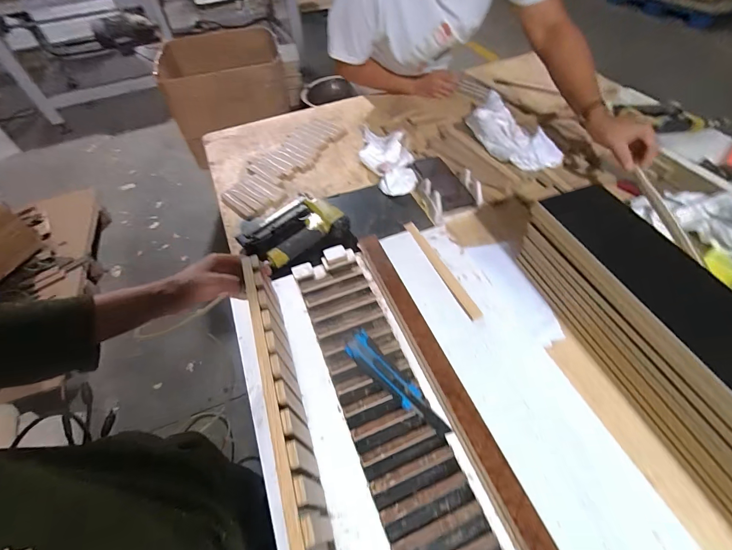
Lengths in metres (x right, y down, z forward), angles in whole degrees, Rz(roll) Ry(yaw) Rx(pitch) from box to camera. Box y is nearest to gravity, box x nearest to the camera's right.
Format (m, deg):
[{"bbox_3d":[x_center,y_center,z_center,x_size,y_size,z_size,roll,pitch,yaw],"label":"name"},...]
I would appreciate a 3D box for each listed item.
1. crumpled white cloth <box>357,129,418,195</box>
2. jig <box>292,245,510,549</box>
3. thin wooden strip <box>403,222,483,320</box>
[{"bbox_3d":[0.050,-0.293,0.811,0.126,0.063,0.247,-2,54,2],"label":"crumpled white cloth"},{"bbox_3d":[0.042,0.200,0.439,0.120,0.021,0.613,-20,55,-9],"label":"jig"},{"bbox_3d":[0.133,-0.015,0.610,0.025,0.006,0.227,-20,59,-19],"label":"thin wooden strip"}]

